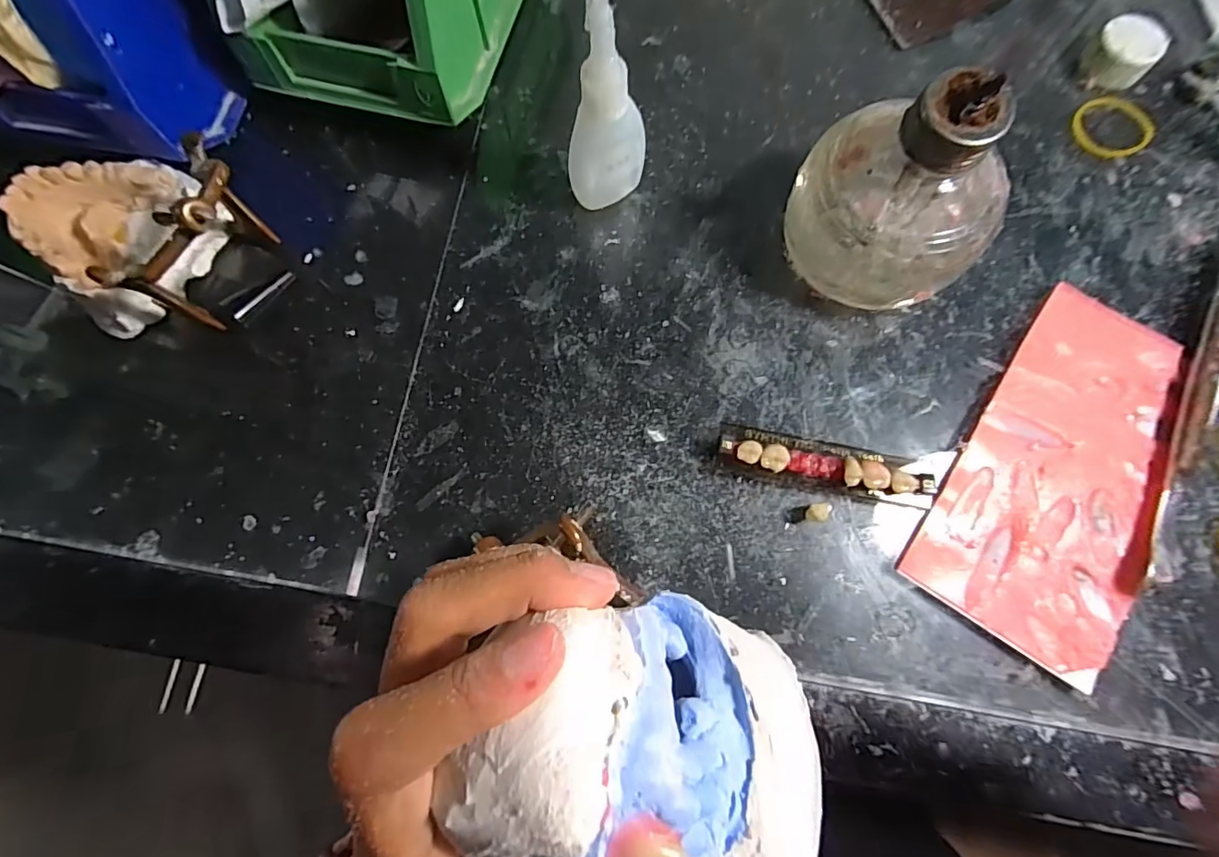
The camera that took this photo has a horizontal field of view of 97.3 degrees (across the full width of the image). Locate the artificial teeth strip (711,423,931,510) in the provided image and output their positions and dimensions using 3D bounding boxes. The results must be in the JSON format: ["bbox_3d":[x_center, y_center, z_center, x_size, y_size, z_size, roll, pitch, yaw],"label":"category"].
[{"bbox_3d":[0.085,0.014,0.213,0.083,0.012,0.020,11,76,4],"label":"artificial teeth strip"}]

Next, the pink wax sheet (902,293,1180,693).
[{"bbox_3d":[0.180,0.016,0.212,0.072,0.004,0.145,32,79,9],"label":"pink wax sheet"}]

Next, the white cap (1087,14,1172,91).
[{"bbox_3d":[0.241,-0.176,0.253,0.027,0.017,0.029,0,76,1],"label":"white cap"}]

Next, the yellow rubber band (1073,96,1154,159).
[{"bbox_3d":[0.236,-0.143,0.252,0.035,0.004,0.032,-12,76,-2],"label":"yellow rubber band"}]

